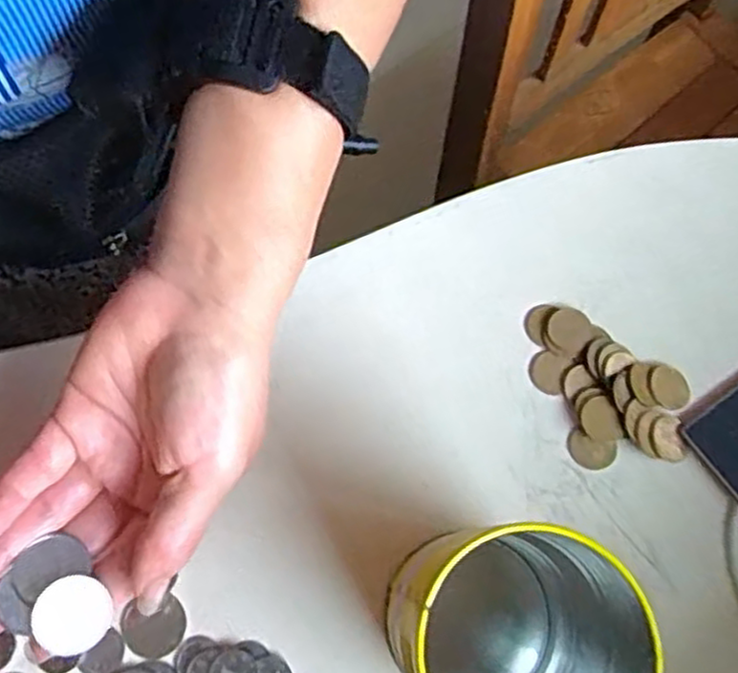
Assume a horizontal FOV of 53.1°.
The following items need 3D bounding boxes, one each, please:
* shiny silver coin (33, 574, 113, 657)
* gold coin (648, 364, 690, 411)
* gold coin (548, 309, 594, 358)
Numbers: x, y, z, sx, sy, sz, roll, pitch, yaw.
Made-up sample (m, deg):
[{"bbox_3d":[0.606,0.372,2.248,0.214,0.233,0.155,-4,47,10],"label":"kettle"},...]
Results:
[{"bbox_3d":[-0.098,0.091,0.242,0.023,0.004,0.024,5,76,-23],"label":"shiny silver coin"},{"bbox_3d":[0.132,0.022,0.327,0.018,0.004,0.019,-14,74,-6],"label":"gold coin"},{"bbox_3d":[0.091,-0.002,0.333,0.020,0.004,0.022,1,73,-2],"label":"gold coin"}]

